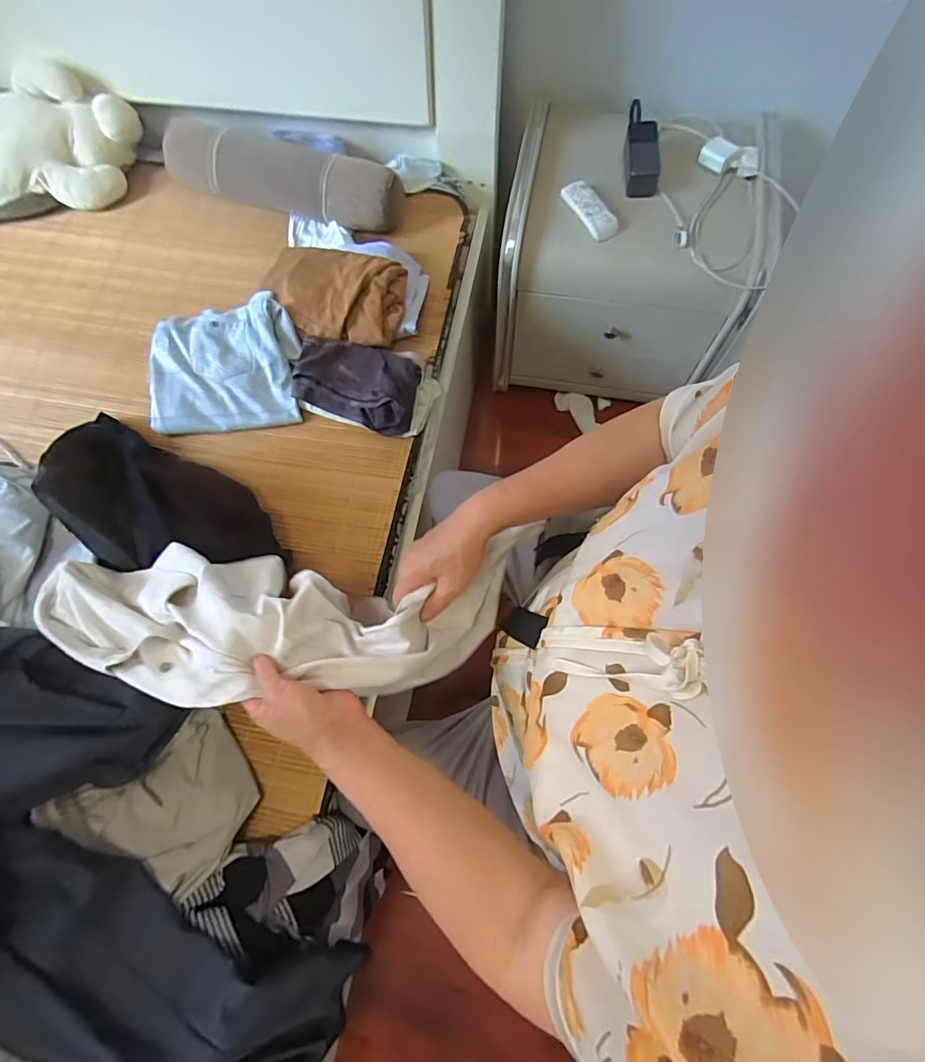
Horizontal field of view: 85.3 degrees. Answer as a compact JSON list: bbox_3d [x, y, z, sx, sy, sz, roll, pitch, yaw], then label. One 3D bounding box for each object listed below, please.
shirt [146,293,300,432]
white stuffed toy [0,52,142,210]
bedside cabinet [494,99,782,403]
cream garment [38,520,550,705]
[{"bbox_3d":[-0.401,-0.282,0.843,0.239,0.078,0.221,-7,69,-1],"label":"shirt"},{"bbox_3d":[-0.876,-0.750,0.989,0.457,0.153,0.217,-20,70,-5],"label":"white stuffed toy"},{"bbox_3d":[0.352,-0.588,1.109,0.477,0.414,0.446,9,70,5],"label":"bedside cabinet"},{"bbox_3d":[-0.218,0.090,0.539,0.510,0.135,0.176,1,69,10],"label":"cream garment"}]

